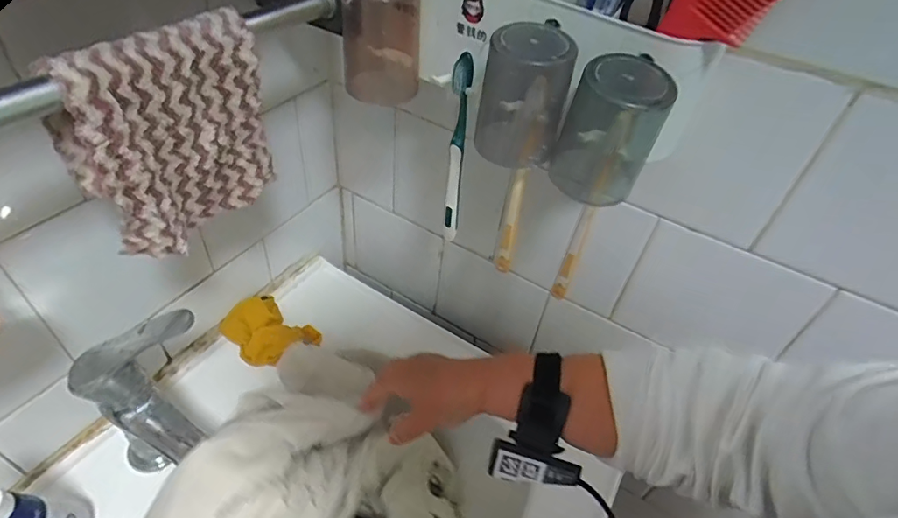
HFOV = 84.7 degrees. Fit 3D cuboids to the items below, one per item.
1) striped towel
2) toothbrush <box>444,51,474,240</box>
[{"bbox_3d":[-0.187,-0.084,0.342,0.039,0.135,0.126,30,48,21],"label":"striped towel"},{"bbox_3d":[0.005,-0.085,0.423,0.019,0.177,0.015,8,43,0],"label":"toothbrush"}]

